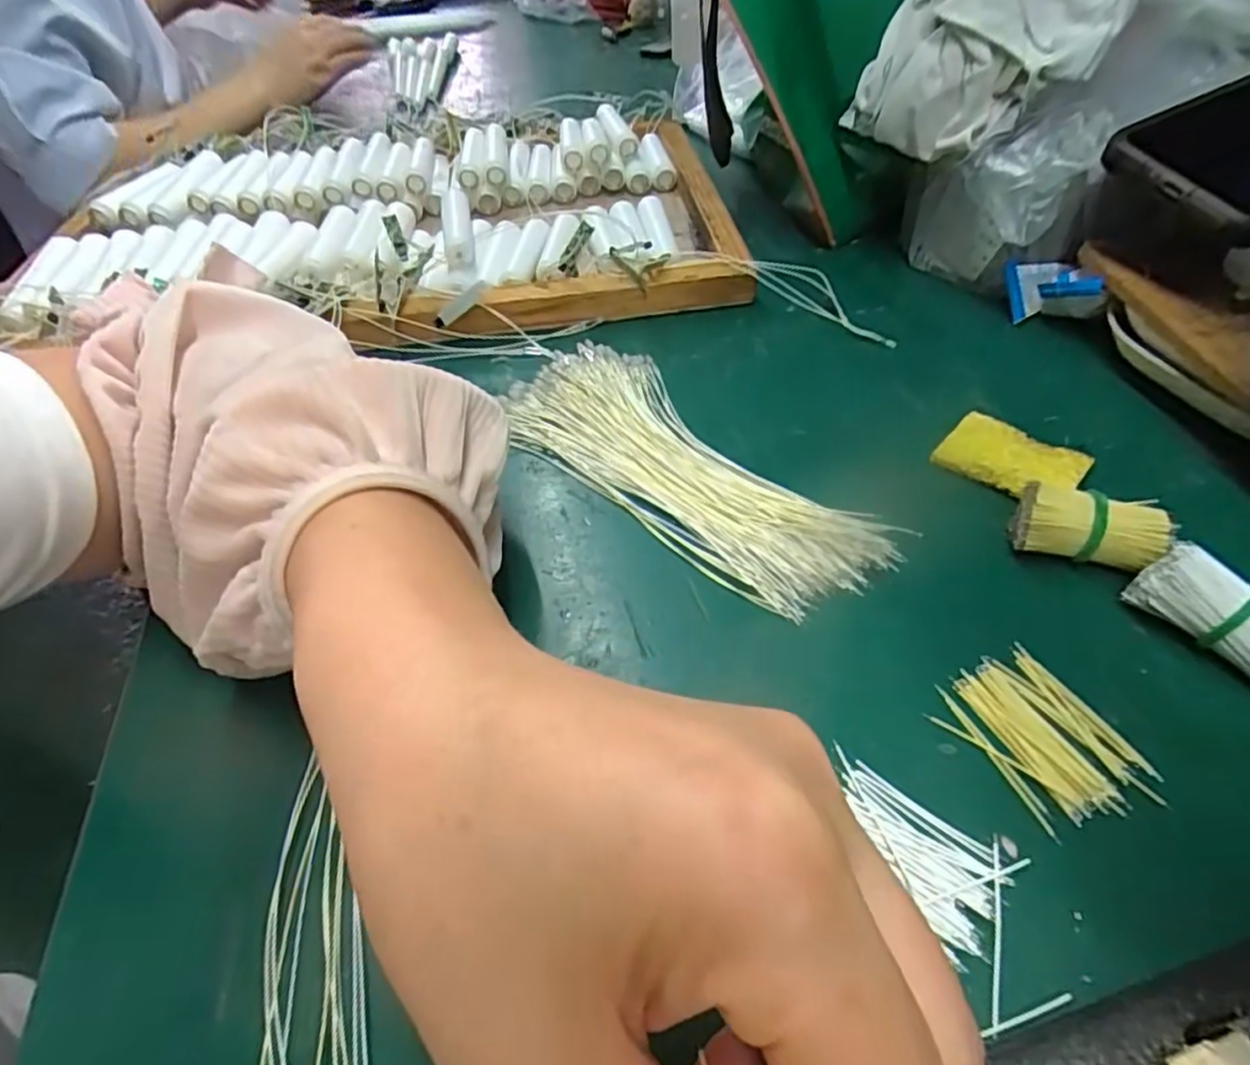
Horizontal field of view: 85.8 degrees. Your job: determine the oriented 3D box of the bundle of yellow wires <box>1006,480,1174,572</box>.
[{"bbox_3d":[0.170,0.000,0.250,0.049,0.025,0.019,12,49,16],"label":"bundle of yellow wires"}]

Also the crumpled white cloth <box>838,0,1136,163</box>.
[{"bbox_3d":[0.181,-0.252,0.344,0.120,0.088,0.082,22,52,23],"label":"crumpled white cloth"}]

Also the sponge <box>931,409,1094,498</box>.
[{"bbox_3d":[0.167,-0.031,0.293,0.053,0.007,0.037,32,57,30],"label":"sponge"}]

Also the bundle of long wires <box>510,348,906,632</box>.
[{"bbox_3d":[0.023,-0.033,0.302,0.077,0.012,0.190,-32,52,-23],"label":"bundle of long wires"}]

